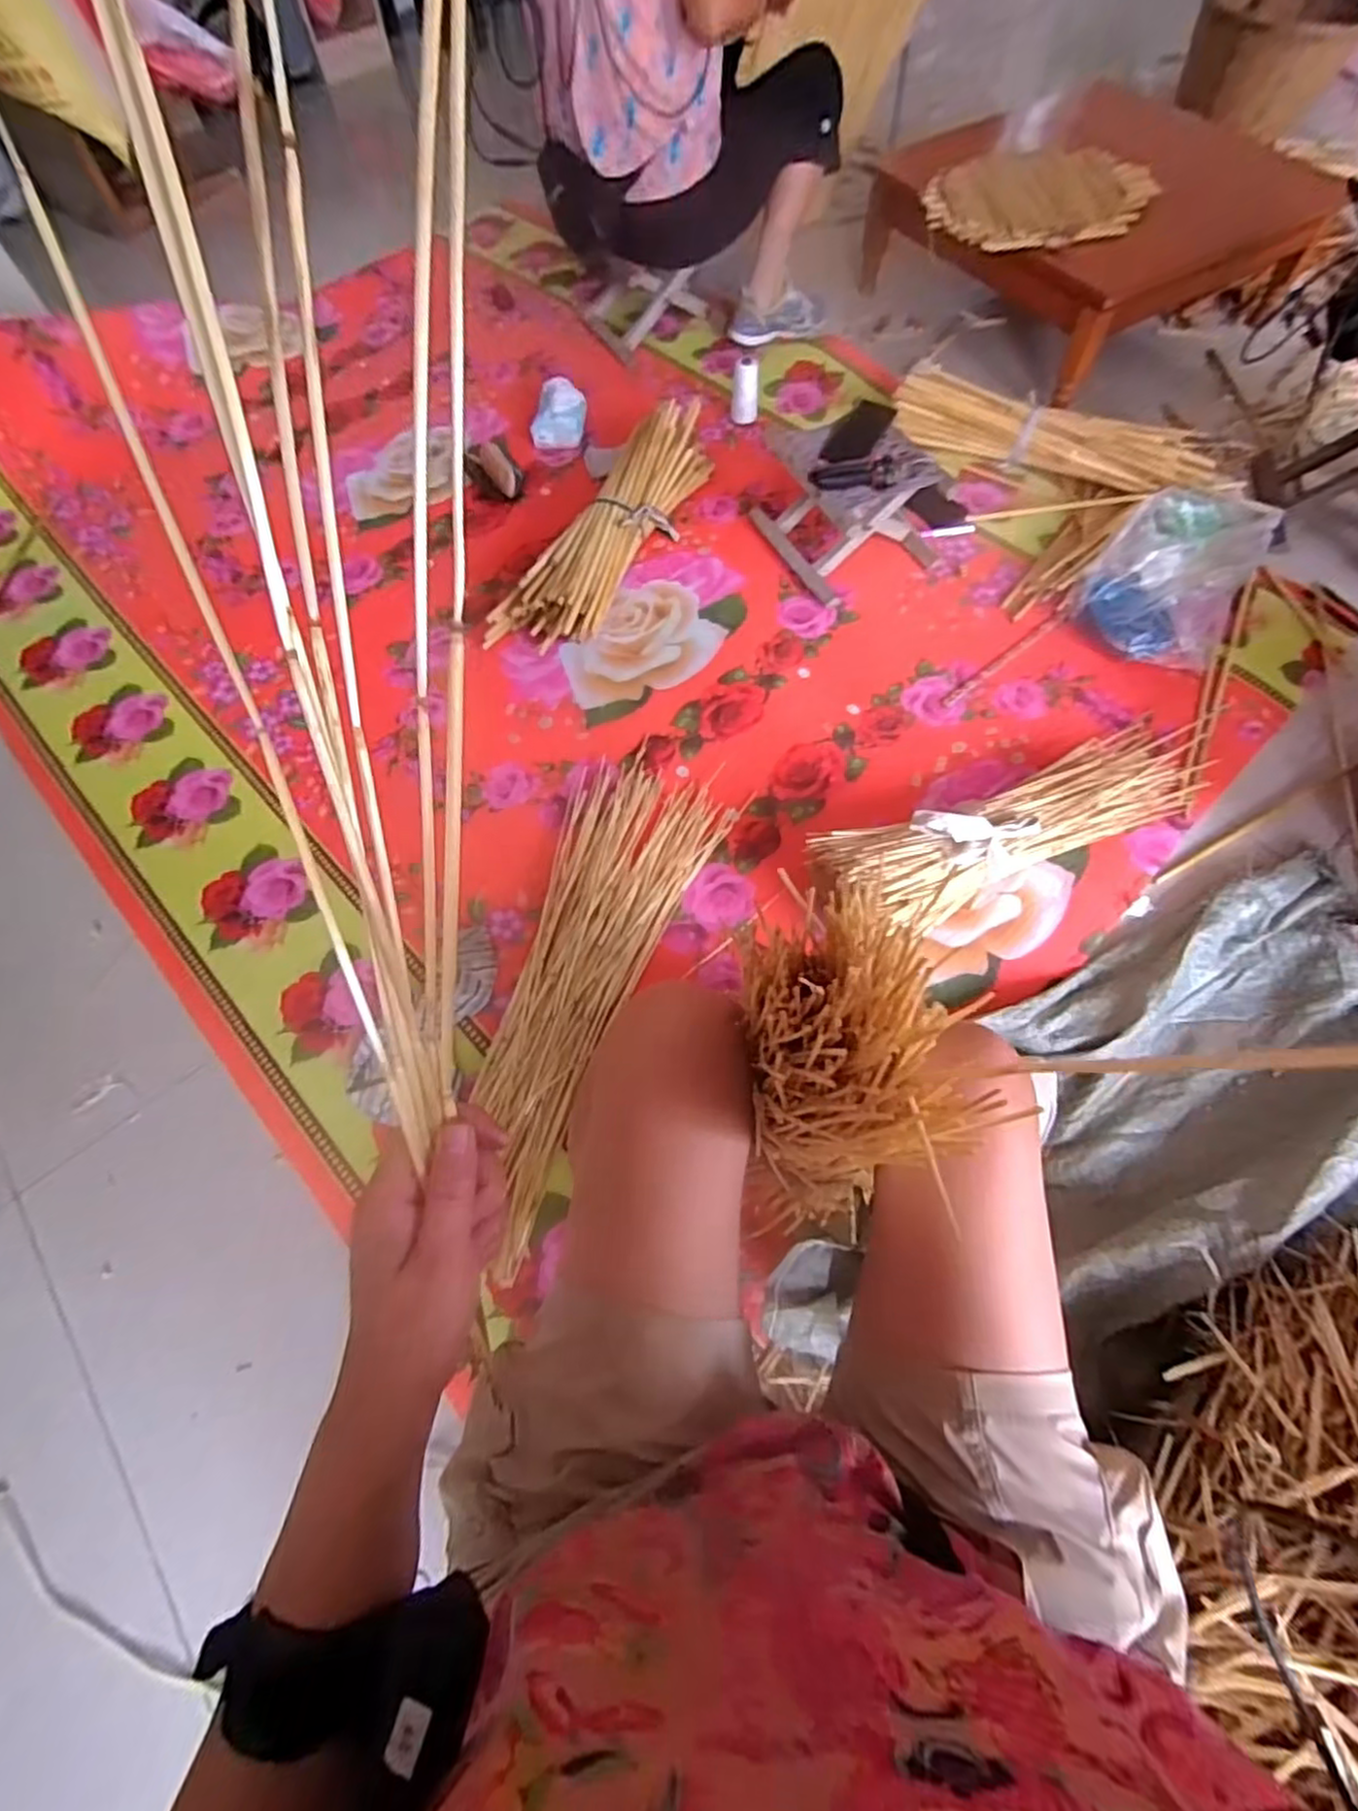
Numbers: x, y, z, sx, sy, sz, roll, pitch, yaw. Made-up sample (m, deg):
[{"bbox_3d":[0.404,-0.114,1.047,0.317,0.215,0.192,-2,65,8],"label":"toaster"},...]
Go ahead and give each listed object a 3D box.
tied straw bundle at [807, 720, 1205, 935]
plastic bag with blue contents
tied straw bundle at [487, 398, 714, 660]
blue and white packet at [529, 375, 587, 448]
[{"bbox_3d":[0.502,-0.130,0.960,0.641,0.145,0.169,-21,65,-8],"label":"tied straw bundle"},{"bbox_3d":[0.847,-0.561,1.188,0.237,0.086,0.363,36,71,18],"label":"plastic bag with blue contents"},{"bbox_3d":[-0.126,-0.698,1.280,0.171,0.114,0.595,24,68,13],"label":"tied straw bundle"},{"bbox_3d":[-0.258,-1.061,1.494,0.110,0.044,0.175,1,64,3],"label":"blue and white packet"}]

